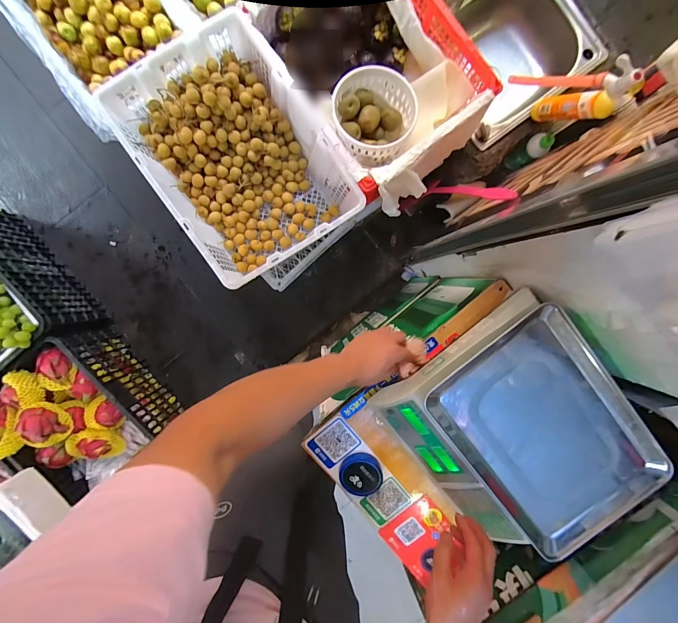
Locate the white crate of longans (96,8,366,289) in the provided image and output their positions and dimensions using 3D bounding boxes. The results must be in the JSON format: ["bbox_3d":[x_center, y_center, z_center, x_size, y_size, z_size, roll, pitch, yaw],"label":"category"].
[{"bbox_3d":[-0.222,-0.341,0.754,0.345,0.173,0.486,-33,95,1],"label":"white crate of longans"}]

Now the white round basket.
[{"bbox_3d":[0.069,-0.427,0.723,0.177,0.072,0.187,33,93,-4],"label":"white round basket"}]

